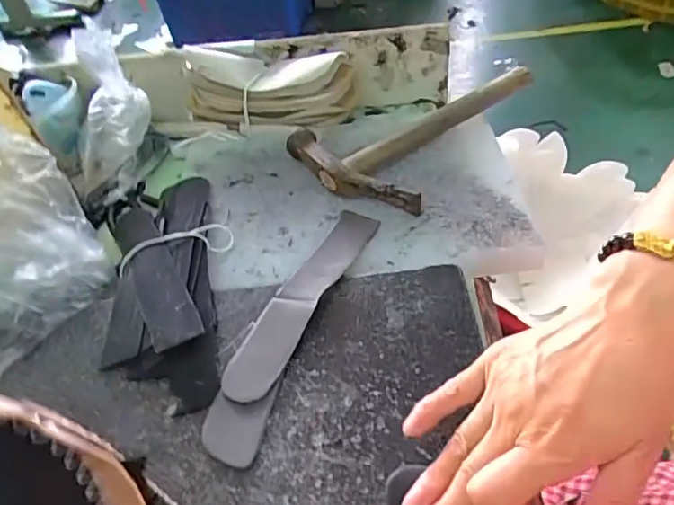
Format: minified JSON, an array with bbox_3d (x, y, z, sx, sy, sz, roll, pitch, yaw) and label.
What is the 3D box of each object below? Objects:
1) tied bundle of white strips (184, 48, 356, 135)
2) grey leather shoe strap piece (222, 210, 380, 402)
[{"bbox_3d":[-0.066,-0.168,0.543,0.161,0.065,0.068,2,47,8],"label":"tied bundle of white strips"},{"bbox_3d":[-0.023,0.029,0.389,0.036,0.008,0.177,18,51,22],"label":"grey leather shoe strap piece"}]

